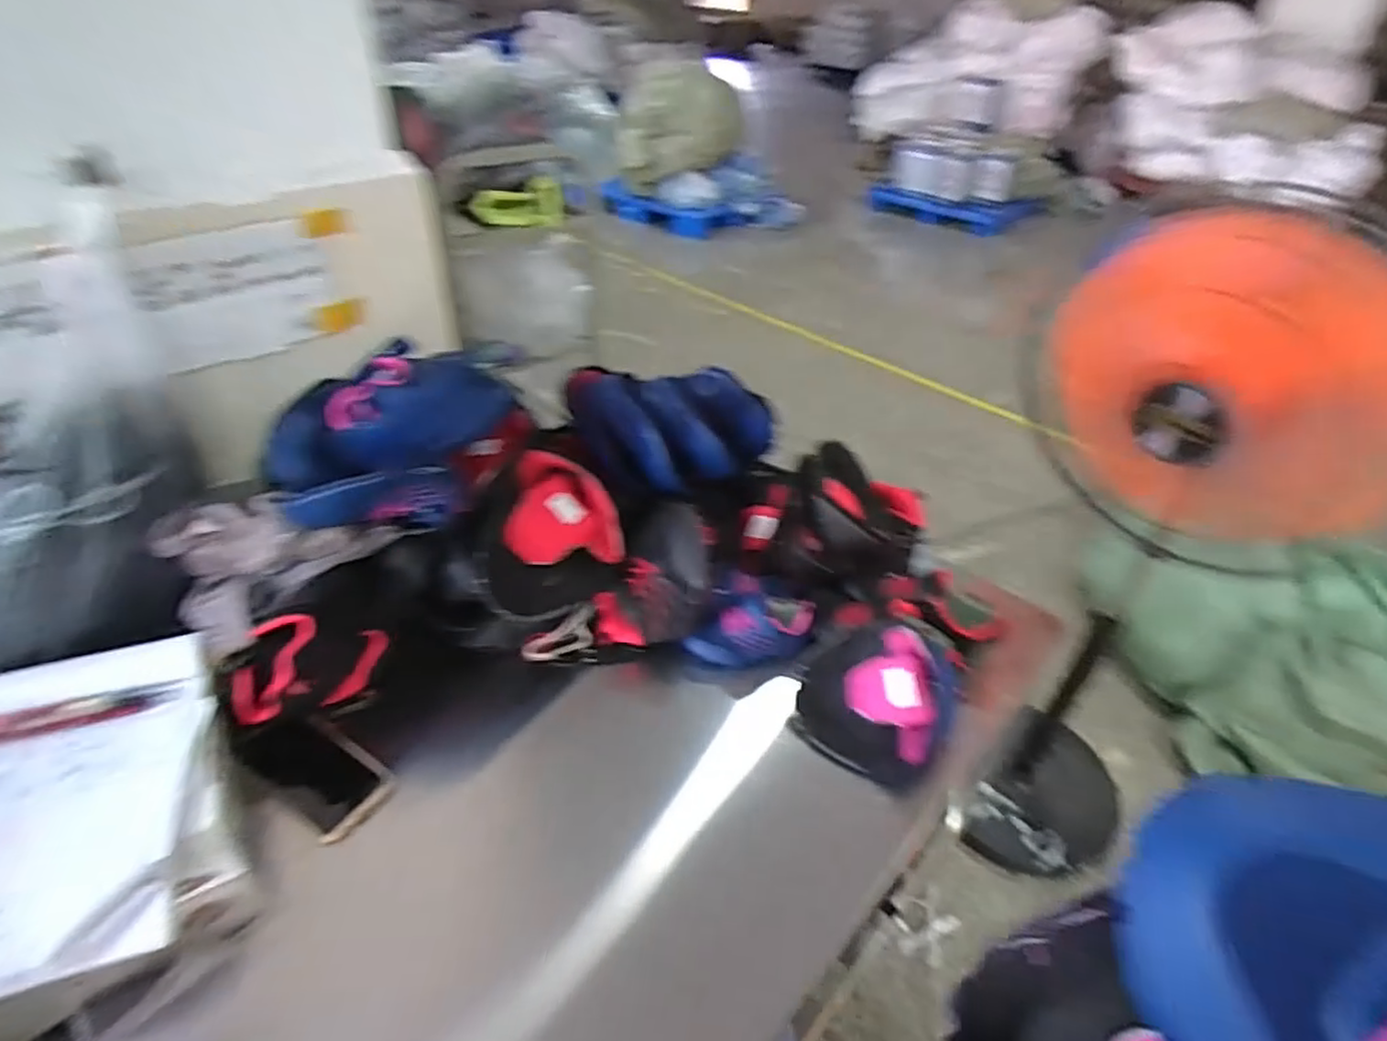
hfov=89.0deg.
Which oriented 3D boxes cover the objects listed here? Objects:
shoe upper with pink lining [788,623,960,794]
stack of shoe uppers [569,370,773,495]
[{"bbox_3d":[0.200,0.198,0.778,0.162,0.123,0.119,19,41,19],"label":"shoe upper with pink lining"},{"bbox_3d":[-0.027,-0.125,0.928,0.268,0.118,0.132,-5,39,-11],"label":"stack of shoe uppers"}]

